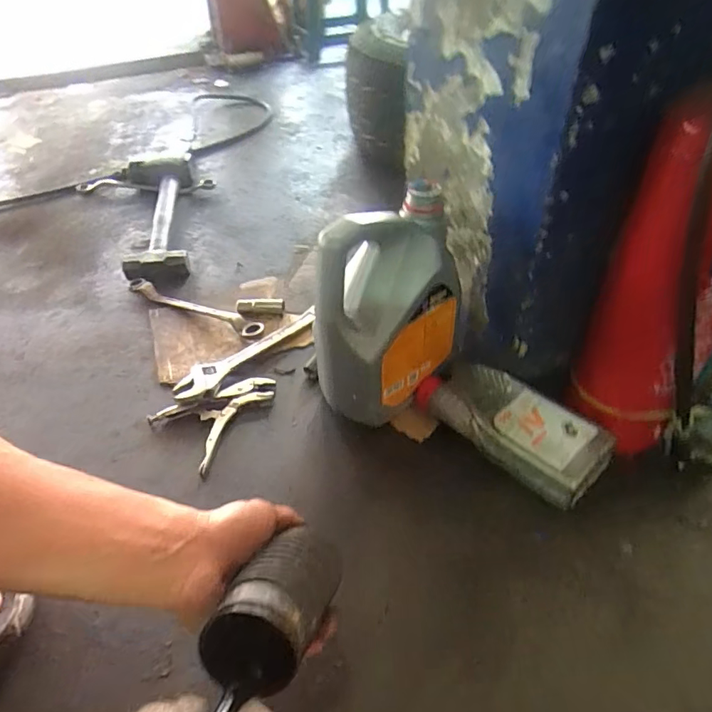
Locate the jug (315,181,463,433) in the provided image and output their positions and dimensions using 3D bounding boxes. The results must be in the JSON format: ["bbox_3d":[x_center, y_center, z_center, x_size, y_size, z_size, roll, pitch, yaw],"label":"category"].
[{"bbox_3d":[0.038,-0.045,0.642,0.186,0.274,0.094,-31,51,-25],"label":"jug"}]

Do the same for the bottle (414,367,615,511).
[{"bbox_3d":[0.192,0.085,0.650,0.106,0.056,0.231,-34,52,-27],"label":"bottle"}]

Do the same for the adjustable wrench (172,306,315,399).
[{"bbox_3d":[-0.167,-0.010,0.799,0.058,0.021,0.257,31,54,30],"label":"adjustable wrench"}]

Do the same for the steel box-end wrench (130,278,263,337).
[{"bbox_3d":[-0.281,-0.086,0.885,0.290,0.022,0.028,20,49,22],"label":"steel box-end wrench"}]

